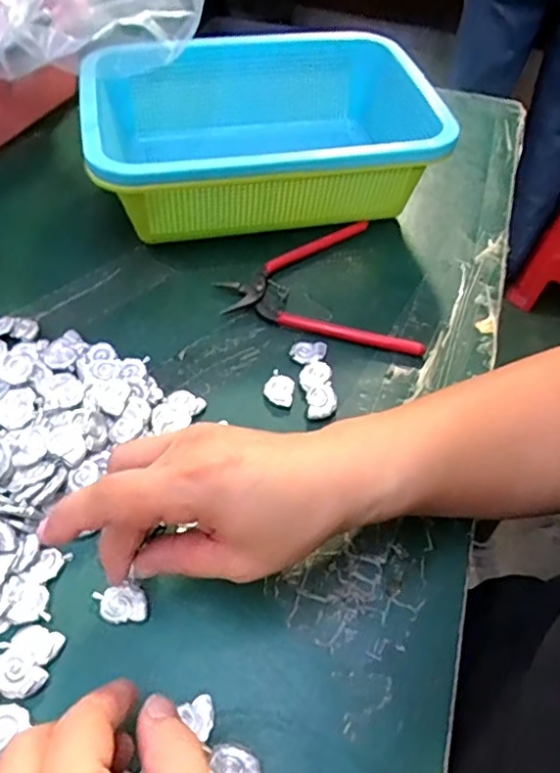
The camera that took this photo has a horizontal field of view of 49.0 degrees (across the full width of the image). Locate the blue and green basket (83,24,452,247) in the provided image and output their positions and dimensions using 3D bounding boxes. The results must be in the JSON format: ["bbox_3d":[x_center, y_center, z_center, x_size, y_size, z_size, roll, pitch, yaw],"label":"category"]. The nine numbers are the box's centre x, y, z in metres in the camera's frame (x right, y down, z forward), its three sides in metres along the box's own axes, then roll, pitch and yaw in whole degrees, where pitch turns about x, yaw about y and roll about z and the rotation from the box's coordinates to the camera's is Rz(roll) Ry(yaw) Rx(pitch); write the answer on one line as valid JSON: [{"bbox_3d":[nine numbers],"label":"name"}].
[{"bbox_3d":[-0.018,-0.195,0.497,0.252,0.087,0.194,-10,52,-10],"label":"blue and green basket"}]

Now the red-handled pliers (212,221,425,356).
[{"bbox_3d":[0.022,-0.069,0.446,0.125,0.009,0.141,-9,52,-10],"label":"red-handled pliers"}]

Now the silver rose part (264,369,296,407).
[{"bbox_3d":[0.001,0.001,0.390,0.021,0.004,0.023,1,51,-2],"label":"silver rose part"}]

